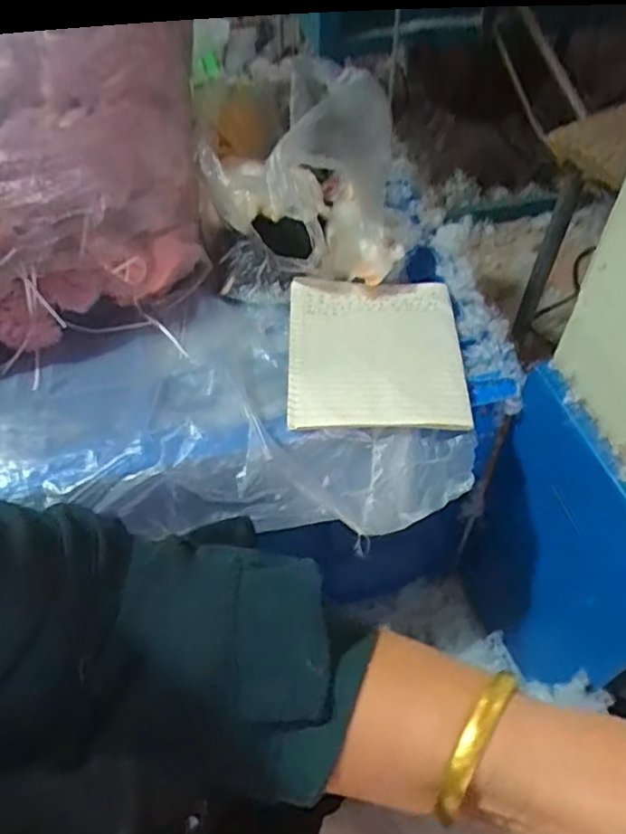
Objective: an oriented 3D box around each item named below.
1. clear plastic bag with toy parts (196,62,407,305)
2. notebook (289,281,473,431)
[{"bbox_3d":[-0.010,-0.297,0.746,0.208,0.149,0.298,-1,52,0],"label":"clear plastic bag with toy parts"},{"bbox_3d":[0.062,-0.066,0.634,0.165,0.018,0.182,-2,53,2],"label":"notebook"}]

